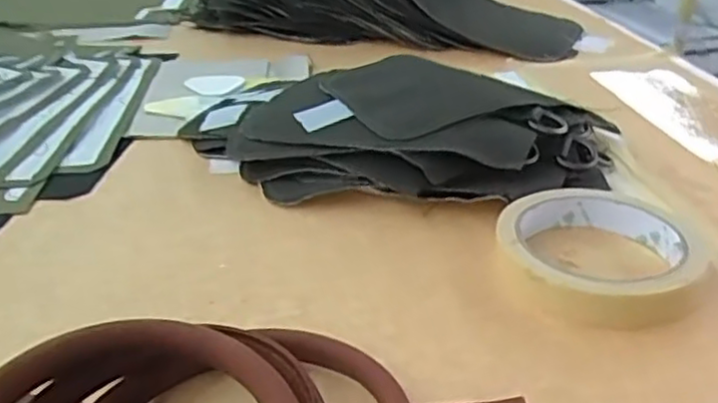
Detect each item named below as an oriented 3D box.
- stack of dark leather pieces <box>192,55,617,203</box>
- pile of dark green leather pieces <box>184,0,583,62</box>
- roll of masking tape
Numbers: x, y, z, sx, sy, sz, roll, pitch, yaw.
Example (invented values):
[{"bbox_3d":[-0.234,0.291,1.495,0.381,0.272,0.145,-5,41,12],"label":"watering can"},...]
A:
[{"bbox_3d":[0.025,-0.057,0.475,0.276,0.044,0.191,7,29,13],"label":"stack of dark leather pieces"},{"bbox_3d":[0.018,-0.220,0.731,0.424,0.084,0.133,5,28,9],"label":"pile of dark green leather pieces"},{"bbox_3d":[0.117,0.024,0.352,0.095,0.021,0.098,0,28,0],"label":"roll of masking tape"}]

